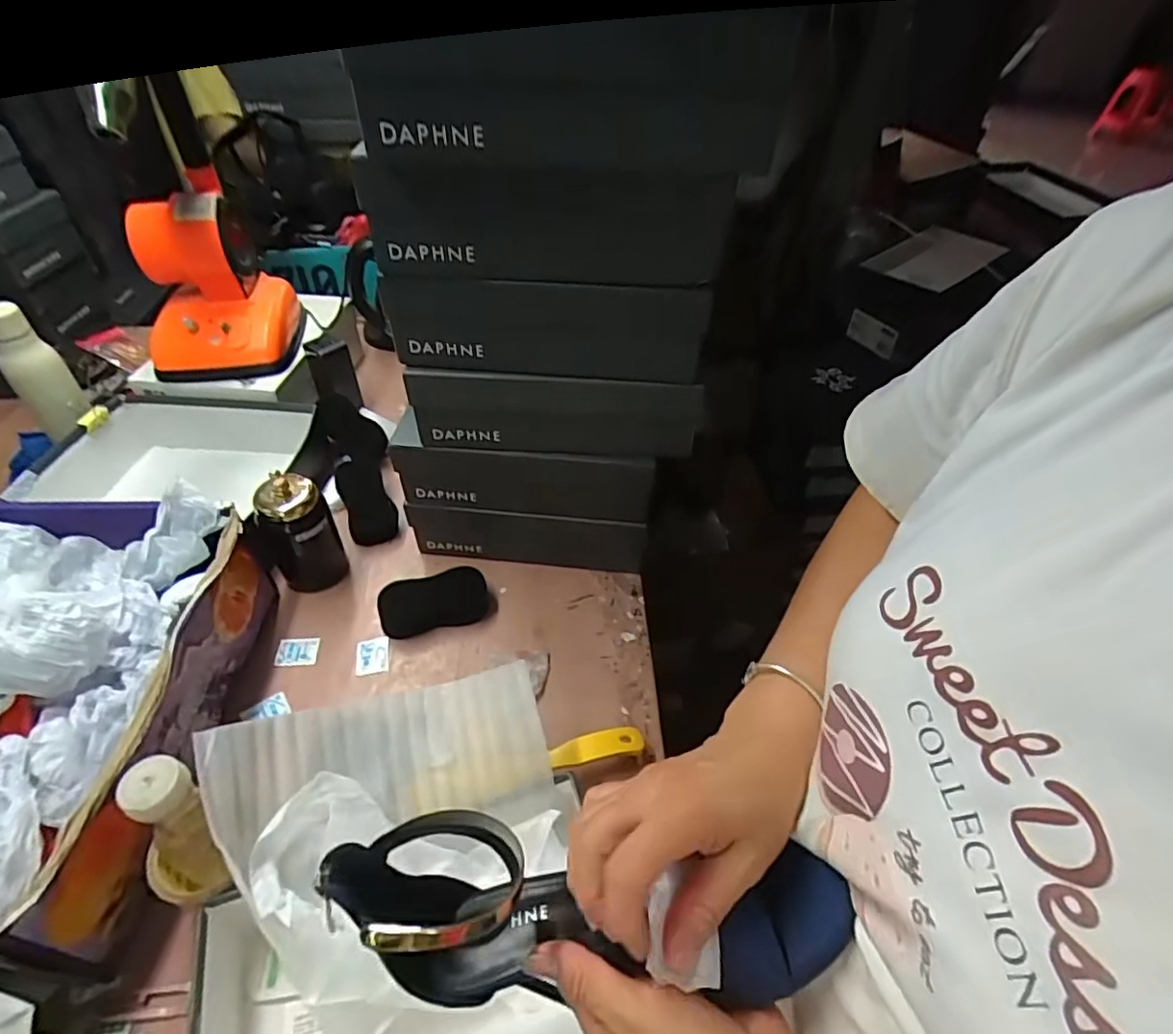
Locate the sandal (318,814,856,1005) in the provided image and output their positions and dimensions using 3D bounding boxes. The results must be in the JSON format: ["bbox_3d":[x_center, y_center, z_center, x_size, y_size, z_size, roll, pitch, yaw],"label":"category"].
[{"bbox_3d":[0.003,0.194,0.303,0.245,0.078,0.070,1,46,1],"label":"sandal"}]

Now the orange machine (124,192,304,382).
[{"bbox_3d":[-0.530,-0.322,0.858,0.196,0.200,0.166,-14,48,-15],"label":"orange machine"}]

